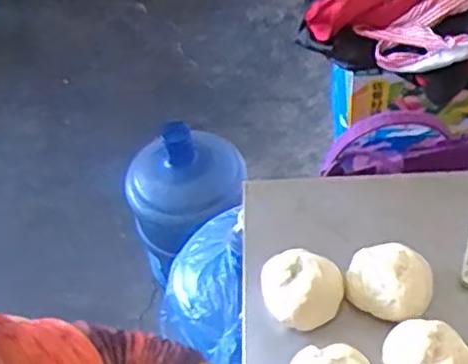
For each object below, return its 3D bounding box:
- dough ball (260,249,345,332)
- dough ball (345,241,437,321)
[{"bbox_3d":[0.059,0.099,0.599,0.068,0.049,0.063,-2,53,3],"label":"dough ball"},{"bbox_3d":[0.134,0.089,0.594,0.076,0.046,0.057,25,59,22],"label":"dough ball"}]

